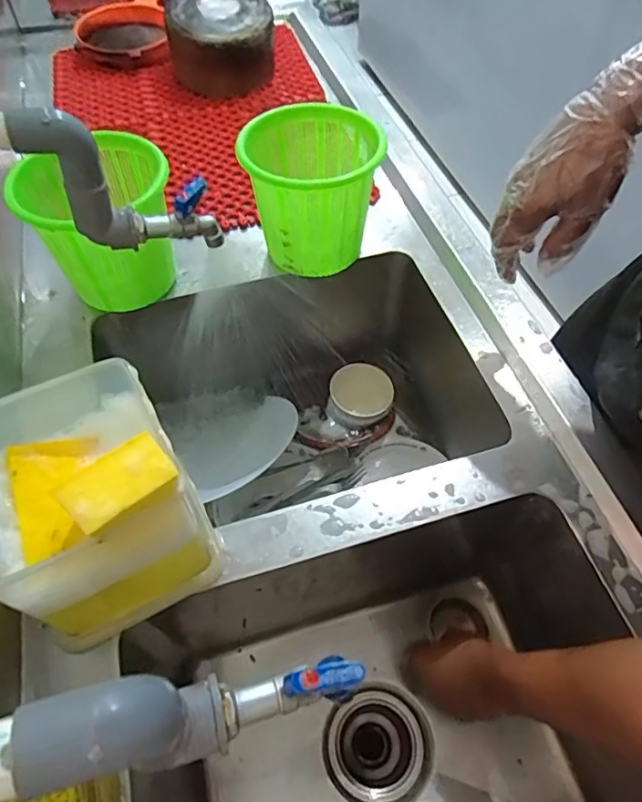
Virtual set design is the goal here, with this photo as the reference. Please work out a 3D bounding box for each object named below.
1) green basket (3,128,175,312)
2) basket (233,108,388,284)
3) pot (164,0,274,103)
[{"bbox_3d":[-0.237,-0.193,0.618,0.142,0.155,0.168,23,58,14],"label":"green basket"},{"bbox_3d":[-0.013,-0.240,0.652,0.142,0.161,0.153,-8,57,-7],"label":"basket"},{"bbox_3d":[-0.171,-0.618,0.936,0.169,0.127,0.164,-8,56,-7],"label":"pot"}]

